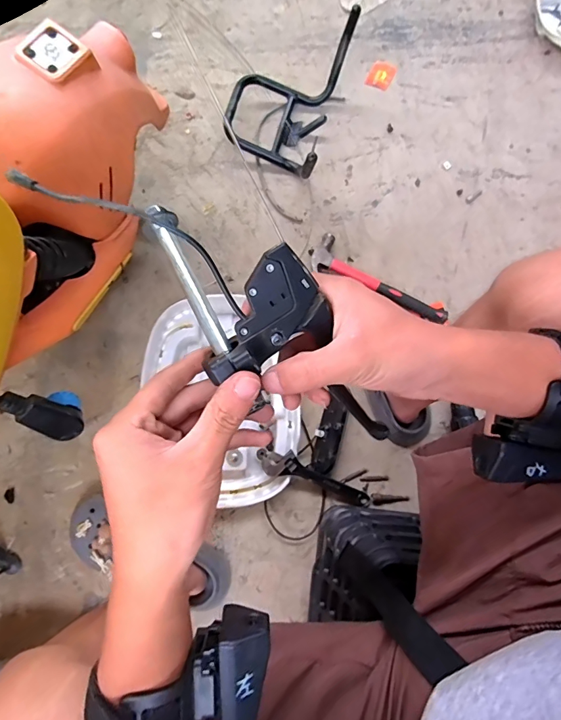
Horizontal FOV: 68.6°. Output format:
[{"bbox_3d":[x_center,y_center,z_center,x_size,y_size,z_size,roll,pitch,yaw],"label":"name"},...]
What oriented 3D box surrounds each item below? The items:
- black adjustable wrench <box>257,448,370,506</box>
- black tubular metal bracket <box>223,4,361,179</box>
[{"bbox_3d":[0.057,0.198,0.687,0.197,0.022,0.042,26,78,-8],"label":"black adjustable wrench"},{"bbox_3d":[0.007,-0.536,0.809,0.200,0.138,0.261,19,77,3],"label":"black tubular metal bracket"}]

